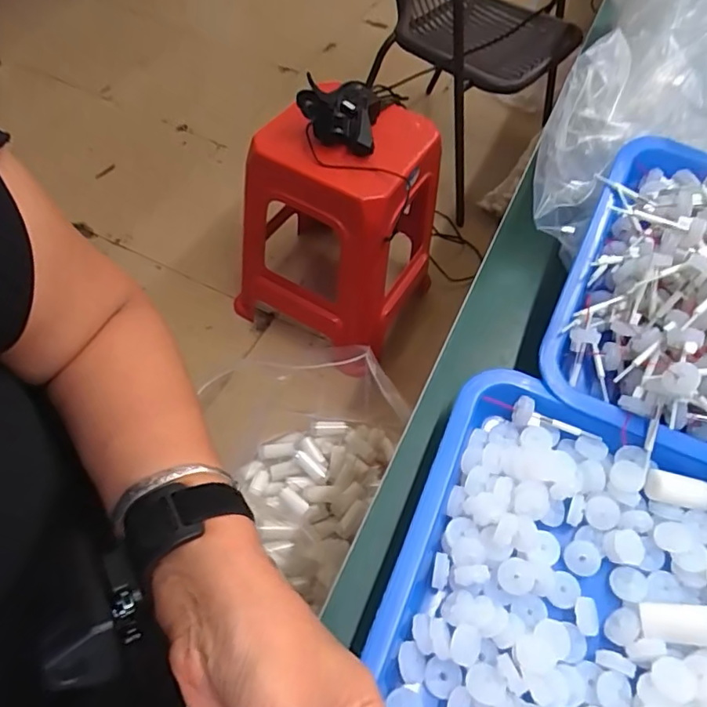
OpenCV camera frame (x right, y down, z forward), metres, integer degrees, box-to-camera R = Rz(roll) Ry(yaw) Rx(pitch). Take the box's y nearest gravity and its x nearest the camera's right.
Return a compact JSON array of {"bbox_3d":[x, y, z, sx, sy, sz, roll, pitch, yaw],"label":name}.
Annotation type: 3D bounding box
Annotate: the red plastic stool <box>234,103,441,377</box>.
[{"bbox_3d":[-0.020,-0.279,1.123,0.328,0.456,0.358,28,60,13],"label":"red plastic stool"}]

